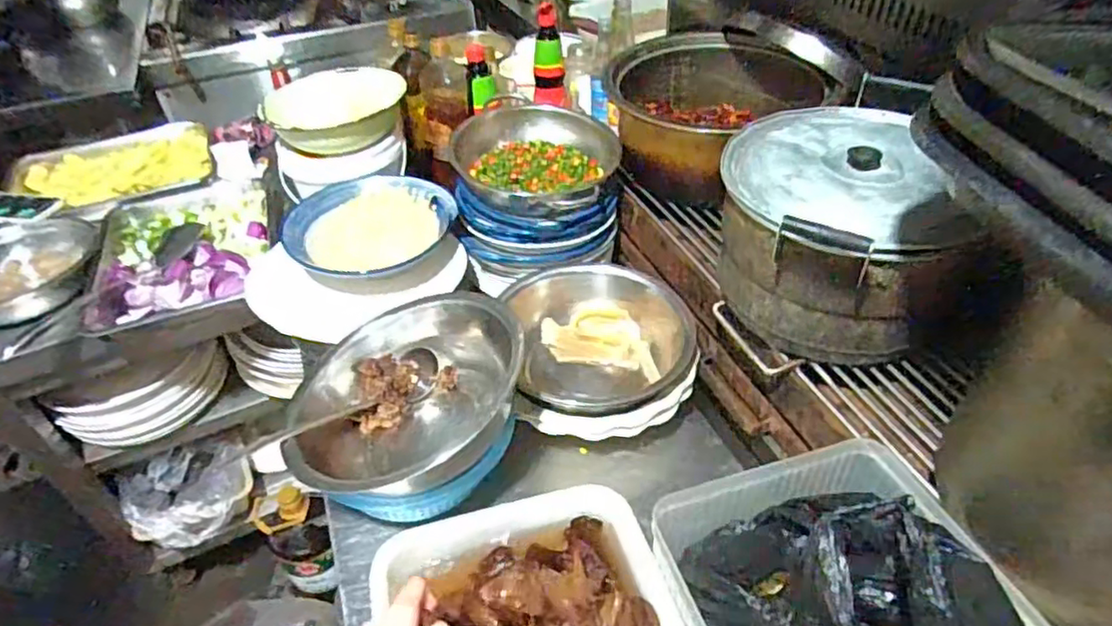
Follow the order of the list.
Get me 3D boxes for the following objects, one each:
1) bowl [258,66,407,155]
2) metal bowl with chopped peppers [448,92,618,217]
[{"bbox_3d":[-0.362,-0.336,1.108,0.223,0.072,0.175,-18,45,-16],"label":"bowl"},{"bbox_3d":[-0.034,-0.253,1.035,0.255,0.094,0.217,16,46,19],"label":"metal bowl with chopped peppers"}]

